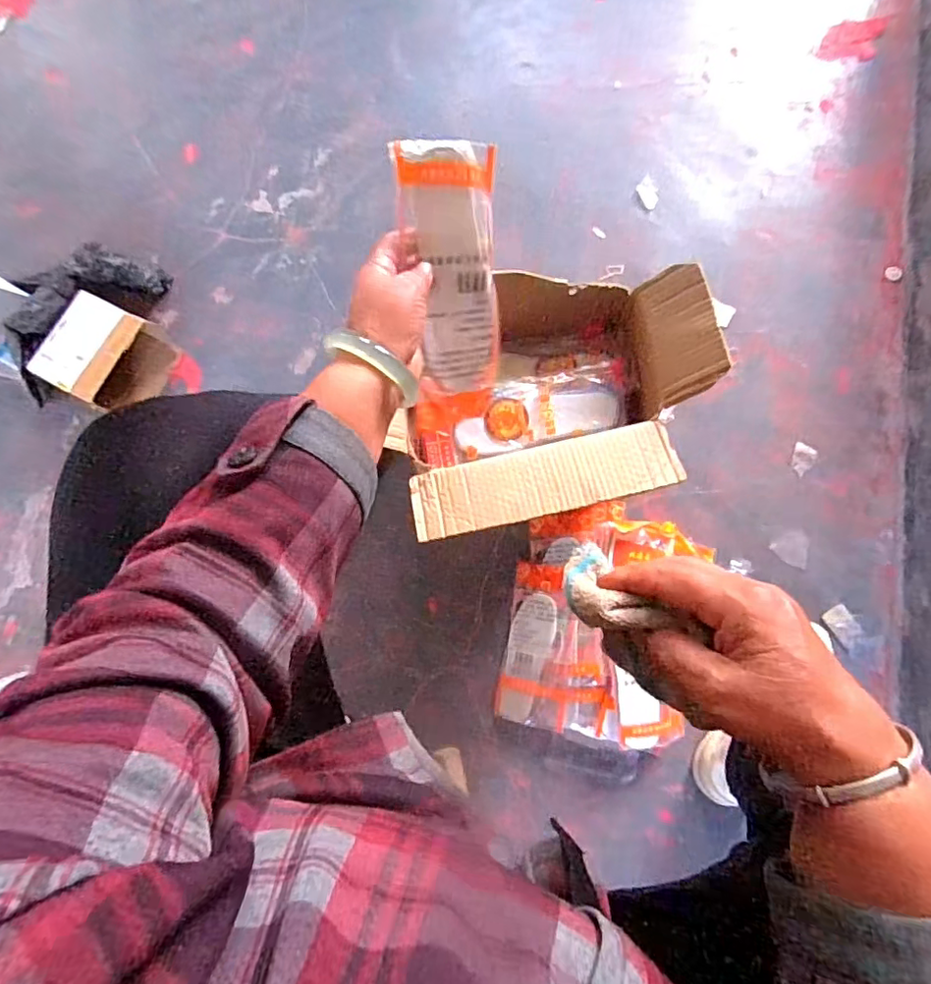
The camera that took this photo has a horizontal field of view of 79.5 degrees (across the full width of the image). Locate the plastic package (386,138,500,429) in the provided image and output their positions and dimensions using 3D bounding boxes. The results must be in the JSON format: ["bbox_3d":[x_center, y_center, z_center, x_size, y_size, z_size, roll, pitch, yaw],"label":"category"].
[{"bbox_3d":[-0.008,-0.156,0.450,0.081,0.010,0.211,-19,124,-25],"label":"plastic package"}]

